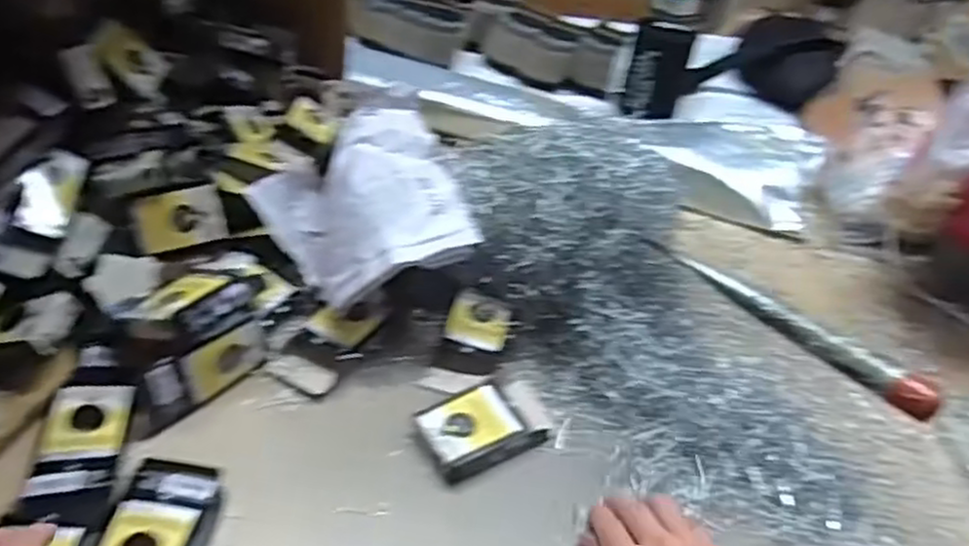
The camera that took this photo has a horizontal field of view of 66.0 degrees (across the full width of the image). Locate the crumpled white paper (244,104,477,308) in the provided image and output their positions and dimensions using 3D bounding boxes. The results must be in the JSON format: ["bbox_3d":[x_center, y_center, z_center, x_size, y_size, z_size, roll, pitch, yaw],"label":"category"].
[{"bbox_3d":[-0.107,-0.046,0.631,0.152,0.104,0.185,-9,42,-19],"label":"crumpled white paper"}]

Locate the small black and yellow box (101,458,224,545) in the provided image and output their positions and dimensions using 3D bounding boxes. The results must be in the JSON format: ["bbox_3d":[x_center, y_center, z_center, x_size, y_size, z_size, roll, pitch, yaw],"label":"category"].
[{"bbox_3d":[-0.201,0.162,0.453,0.054,0.025,0.111,6,39,-2],"label":"small black and yellow box"}]

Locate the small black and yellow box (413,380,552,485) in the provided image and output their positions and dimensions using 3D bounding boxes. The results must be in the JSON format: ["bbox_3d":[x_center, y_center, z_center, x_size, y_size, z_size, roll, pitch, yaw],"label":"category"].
[{"bbox_3d":[0.002,0.110,0.556,0.097,0.017,0.060,-18,46,-28],"label":"small black and yellow box"}]

